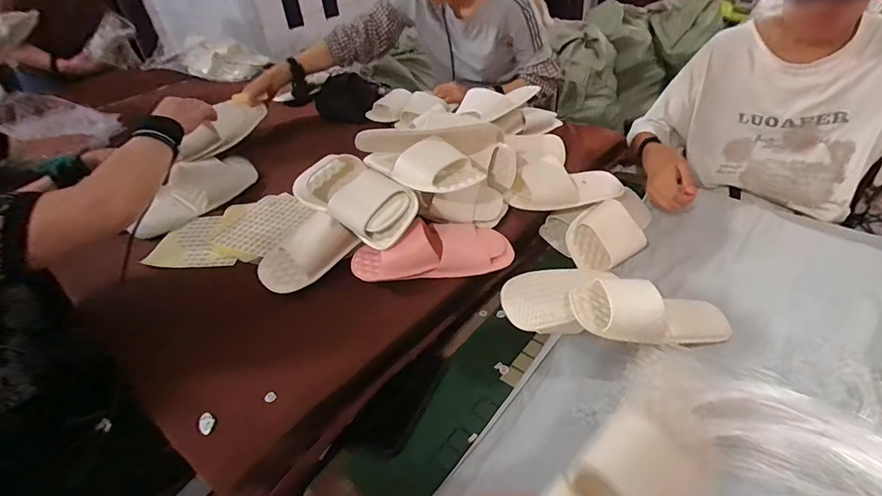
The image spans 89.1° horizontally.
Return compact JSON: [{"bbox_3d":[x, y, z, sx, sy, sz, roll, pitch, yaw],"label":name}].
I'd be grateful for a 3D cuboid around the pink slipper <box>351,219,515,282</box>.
[{"bbox_3d":[-0.012,-0.004,0.672,0.242,0.069,0.084,-11,39,-6],"label":"pink slipper"}]

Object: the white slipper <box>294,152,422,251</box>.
[{"bbox_3d":[-0.135,-0.082,0.689,0.230,0.063,0.102,31,82,35],"label":"white slipper"}]

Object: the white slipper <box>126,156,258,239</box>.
[{"bbox_3d":[-0.489,-0.114,0.873,0.096,0.077,0.252,21,46,30],"label":"white slipper"}]

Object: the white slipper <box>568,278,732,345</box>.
[{"bbox_3d":[0.315,0.088,0.669,0.246,0.062,0.103,8,36,-9],"label":"white slipper"}]

